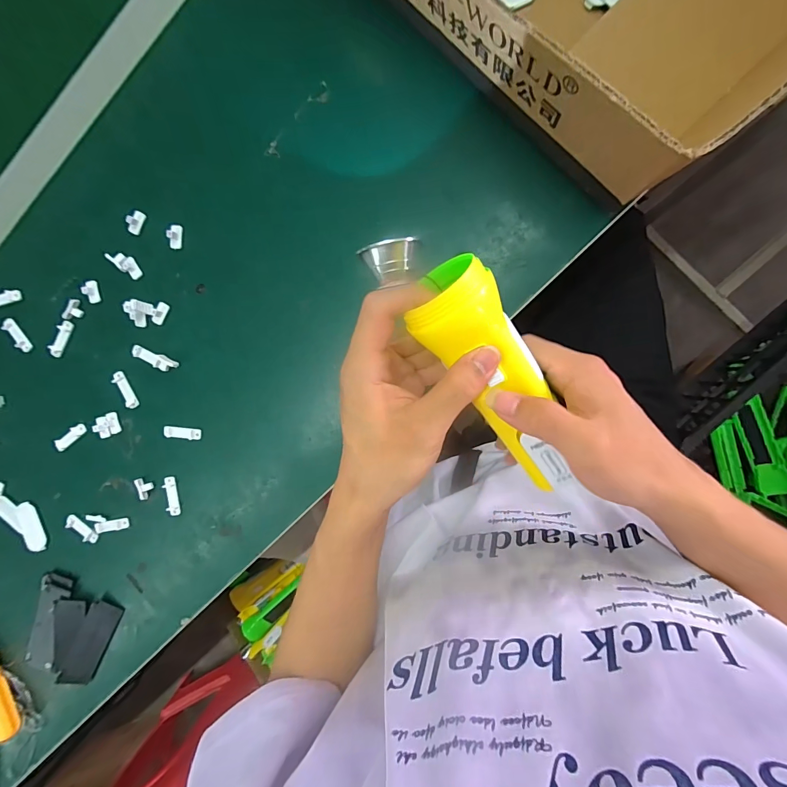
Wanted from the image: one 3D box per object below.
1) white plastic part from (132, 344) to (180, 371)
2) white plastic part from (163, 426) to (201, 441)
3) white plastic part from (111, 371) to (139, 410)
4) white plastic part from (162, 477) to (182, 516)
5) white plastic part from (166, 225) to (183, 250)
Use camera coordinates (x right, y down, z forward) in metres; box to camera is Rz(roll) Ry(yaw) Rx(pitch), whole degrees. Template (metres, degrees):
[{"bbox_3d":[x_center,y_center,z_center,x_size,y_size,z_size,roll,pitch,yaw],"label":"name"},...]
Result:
[{"bbox_3d":[-0.222,-0.032,0.358,0.045,0.008,0.013,21,96,7],"label":"white plastic part"},{"bbox_3d":[-0.197,0.037,0.360,0.035,0.006,0.010,8,95,8],"label":"white plastic part"},{"bbox_3d":[-0.253,-0.003,0.364,0.011,0.004,0.036,-27,89,9],"label":"white plastic part"},{"bbox_3d":[-0.210,0.098,0.366,0.012,0.006,0.037,-10,92,9],"label":"white plastic part"},{"bbox_3d":[-0.195,-0.141,0.345,0.009,0.012,0.020,9,94,5],"label":"white plastic part"}]

